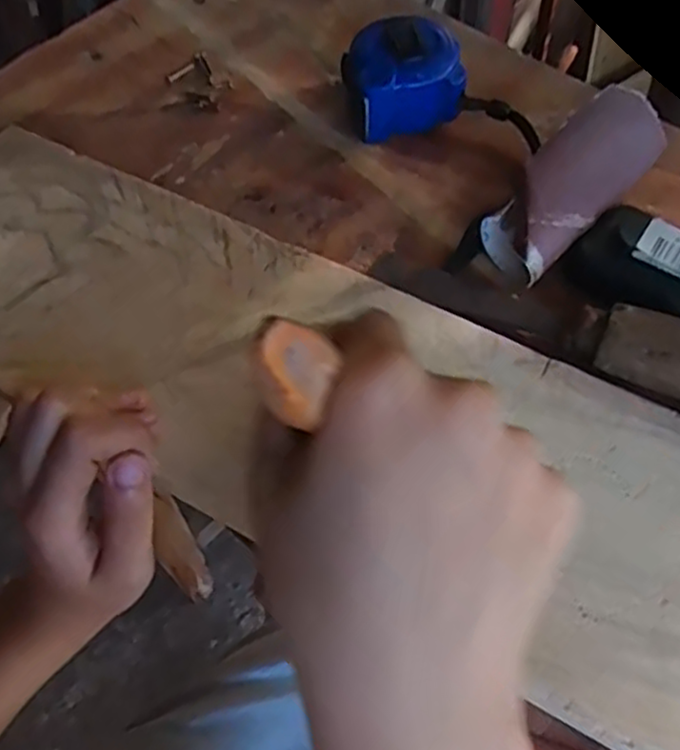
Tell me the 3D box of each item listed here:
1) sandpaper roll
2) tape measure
[{"bbox_3d":[0.113,-0.093,0.342,0.102,0.031,0.037,-47,65,-4],"label":"sandpaper roll"},{"bbox_3d":[0.033,-0.163,0.392,0.063,0.043,0.054,-14,60,-8],"label":"tape measure"}]

